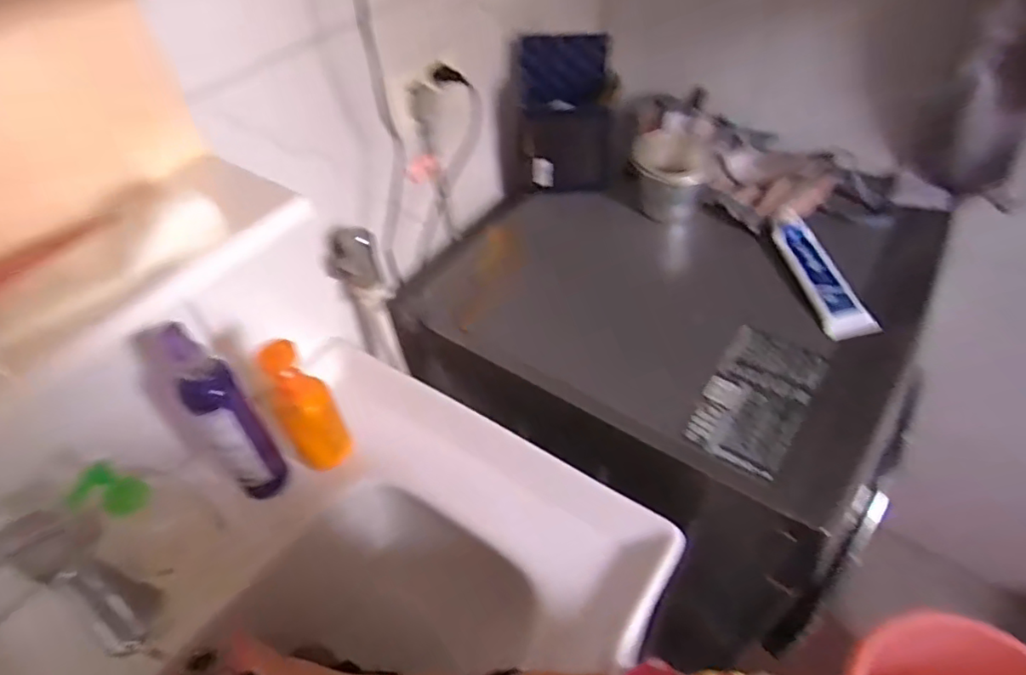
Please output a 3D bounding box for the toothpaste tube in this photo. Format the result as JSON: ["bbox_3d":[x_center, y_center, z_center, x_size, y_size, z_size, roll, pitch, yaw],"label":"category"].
[{"bbox_3d":[0.369,-0.081,0.712,0.041,0.035,0.209,-6,48,-1],"label":"toothpaste tube"}]

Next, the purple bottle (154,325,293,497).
[{"bbox_3d":[-0.265,0.079,0.545,0.046,0.233,0.040,-33,53,-23],"label":"purple bottle"}]

